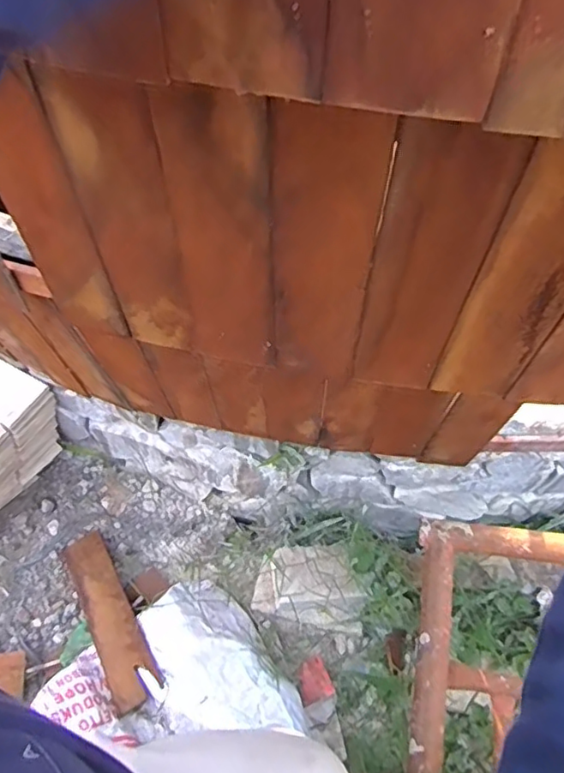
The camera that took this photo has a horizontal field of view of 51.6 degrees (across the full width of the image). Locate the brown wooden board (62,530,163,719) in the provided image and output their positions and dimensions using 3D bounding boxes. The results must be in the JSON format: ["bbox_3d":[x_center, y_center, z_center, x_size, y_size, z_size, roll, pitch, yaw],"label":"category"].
[{"bbox_3d":[-0.314,0.403,1.049,0.081,0.028,0.356,-25,43,-18],"label":"brown wooden board"}]

